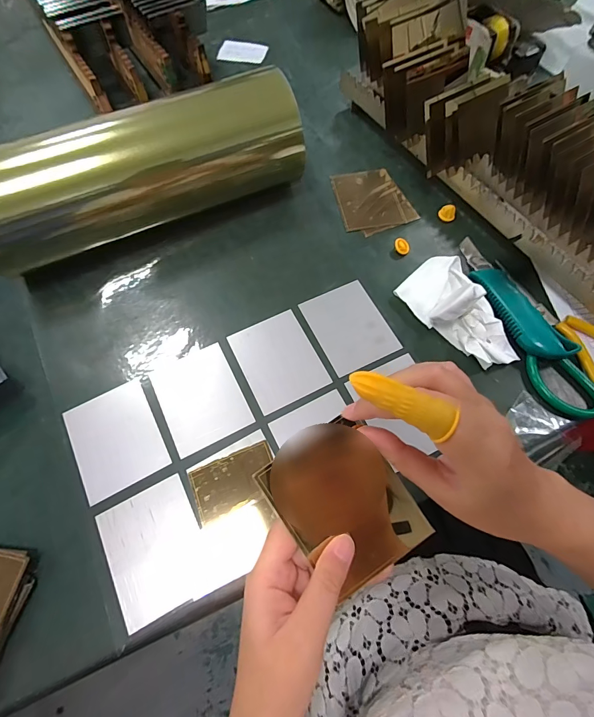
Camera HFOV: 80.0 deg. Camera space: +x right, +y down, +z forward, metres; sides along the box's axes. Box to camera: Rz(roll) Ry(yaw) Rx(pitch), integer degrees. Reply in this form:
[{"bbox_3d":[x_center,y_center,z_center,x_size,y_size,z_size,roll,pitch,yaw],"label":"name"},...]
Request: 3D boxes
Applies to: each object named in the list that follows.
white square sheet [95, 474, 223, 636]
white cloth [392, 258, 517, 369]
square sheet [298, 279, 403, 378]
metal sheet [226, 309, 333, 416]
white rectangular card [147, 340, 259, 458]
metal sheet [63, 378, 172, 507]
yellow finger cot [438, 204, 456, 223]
[{"bbox_3d":[-0.124,0.168,0.312,0.079,0.004,0.100,-25,71,-12],"label":"white square sheet"},{"bbox_3d":[0.182,-0.057,0.378,0.078,0.050,0.142,-35,71,-13],"label":"white cloth"},{"bbox_3d":[0.059,-0.036,0.398,0.079,0.004,0.098,-24,69,-10],"label":"square sheet"},{"bbox_3d":[-0.020,0.001,0.382,0.079,0.004,0.099,-25,69,-10],"label":"metal sheet"},{"bbox_3d":[-0.099,0.040,0.366,0.080,0.004,0.098,-25,69,-10],"label":"white rectangular card"},{"bbox_3d":[-0.179,0.078,0.349,0.079,0.004,0.098,-27,70,-11],"label":"metal sheet"},{"bbox_3d":[0.194,-0.188,0.455,0.021,0.015,0.018,25,69,10],"label":"yellow finger cot"}]

